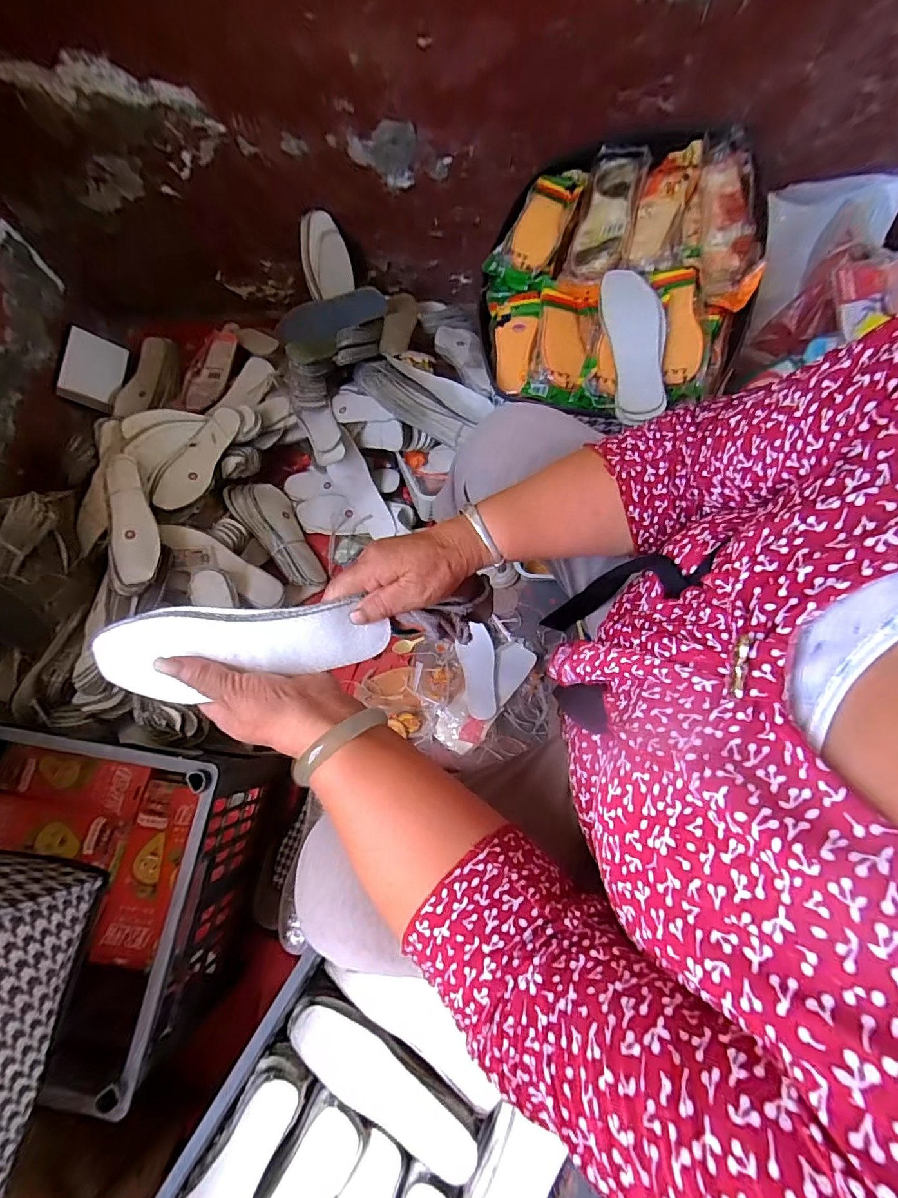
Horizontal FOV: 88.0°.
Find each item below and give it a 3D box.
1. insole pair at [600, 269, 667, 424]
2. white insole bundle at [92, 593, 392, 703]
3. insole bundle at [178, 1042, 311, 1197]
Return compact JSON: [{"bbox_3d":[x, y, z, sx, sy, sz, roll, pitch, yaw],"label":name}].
[{"bbox_3d":[0.239,-0.328,0.594,0.075,0.013,0.220,1,72,2],"label":"insole pair"},{"bbox_3d":[-0.157,0.038,0.350,0.212,0.020,0.069,-4,114,-4],"label":"white insole bundle"},{"bbox_3d":[-0.229,0.601,0.481,0.067,0.038,0.223,27,75,10],"label":"insole bundle"}]

